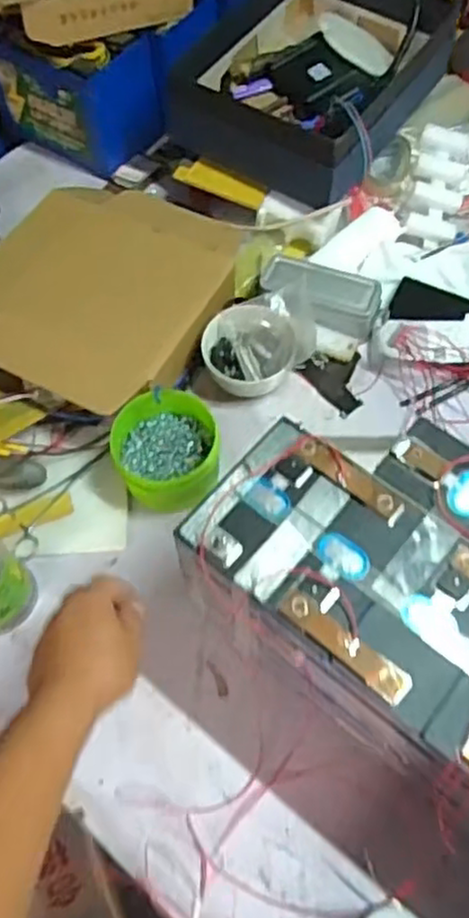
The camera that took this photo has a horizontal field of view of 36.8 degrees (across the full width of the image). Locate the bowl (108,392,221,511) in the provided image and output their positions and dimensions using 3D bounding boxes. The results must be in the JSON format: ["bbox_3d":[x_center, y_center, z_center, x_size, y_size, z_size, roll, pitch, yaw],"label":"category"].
[{"bbox_3d":[-0.077,-0.008,0.802,0.115,0.072,0.118,-1,62,2],"label":"bowl"}]

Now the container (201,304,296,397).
[{"bbox_3d":[0.018,-0.137,0.877,0.106,0.051,0.102,-1,62,2],"label":"container"}]

